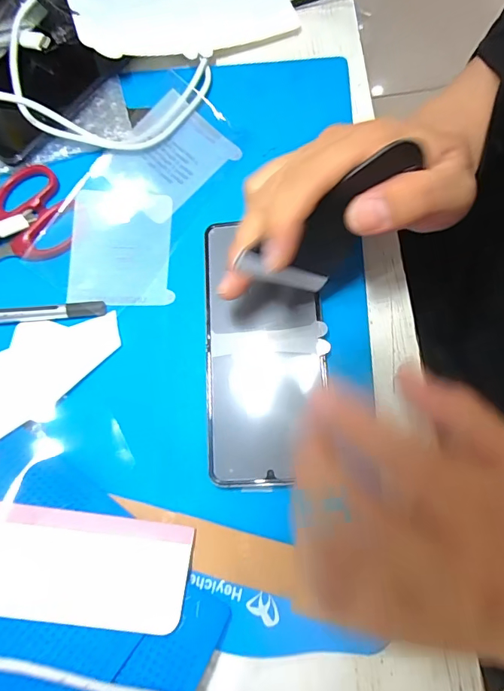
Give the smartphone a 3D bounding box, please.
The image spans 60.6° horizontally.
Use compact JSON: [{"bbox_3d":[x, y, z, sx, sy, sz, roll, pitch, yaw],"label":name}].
[{"bbox_3d":[0.008,0.002,0.262,0.069,0.015,0.153,-3,77,3],"label":"smartphone"}]

